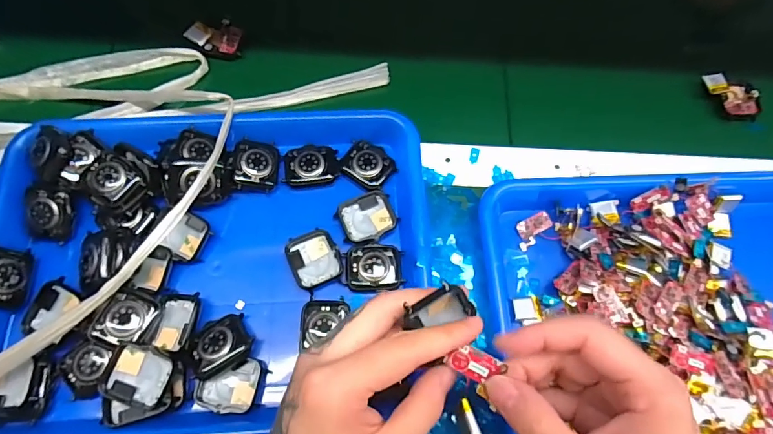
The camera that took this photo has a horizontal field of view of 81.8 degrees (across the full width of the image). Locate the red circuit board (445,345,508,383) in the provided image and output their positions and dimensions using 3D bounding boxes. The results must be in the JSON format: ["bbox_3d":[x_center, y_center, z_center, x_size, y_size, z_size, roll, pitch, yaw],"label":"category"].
[{"bbox_3d":[0.046,0.077,0.233,0.028,0.004,0.014,24,86,14],"label":"red circuit board"}]

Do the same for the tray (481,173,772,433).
[{"bbox_3d":[0.246,0.084,0.336,0.326,0.045,0.252,-3,69,-3],"label":"tray"}]

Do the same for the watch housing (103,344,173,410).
[{"bbox_3d":[-0.167,0.109,0.305,0.039,0.012,0.035,19,69,5],"label":"watch housing"}]

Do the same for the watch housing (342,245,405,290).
[{"bbox_3d":[-0.010,0.039,0.350,0.045,0.006,0.035,2,69,-1],"label":"watch housing"}]

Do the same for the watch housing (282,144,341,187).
[{"bbox_3d":[-0.064,-0.046,0.378,0.046,0.007,0.034,-7,69,-4],"label":"watch housing"}]

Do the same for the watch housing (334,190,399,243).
[{"bbox_3d":[-0.017,-0.002,0.366,0.046,0.010,0.043,-24,72,-11],"label":"watch housing"}]

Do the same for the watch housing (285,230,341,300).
[{"bbox_3d":[-0.056,0.035,0.353,0.038,0.011,0.044,-25,72,-11],"label":"watch housing"}]

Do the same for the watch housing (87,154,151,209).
[{"bbox_3d":[-0.211,-0.027,0.352,0.040,0.021,0.037,1,69,-2],"label":"watch housing"}]

